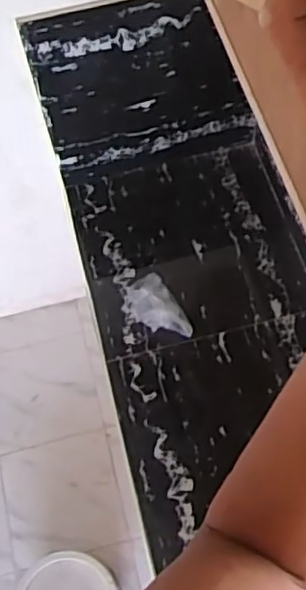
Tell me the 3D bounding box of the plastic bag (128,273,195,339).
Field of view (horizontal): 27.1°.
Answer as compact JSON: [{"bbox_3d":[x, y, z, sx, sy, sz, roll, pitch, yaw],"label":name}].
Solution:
[{"bbox_3d":[0.006,0.025,1.759,0.130,0.136,0.225,-23,65,-8],"label":"plastic bag"}]

